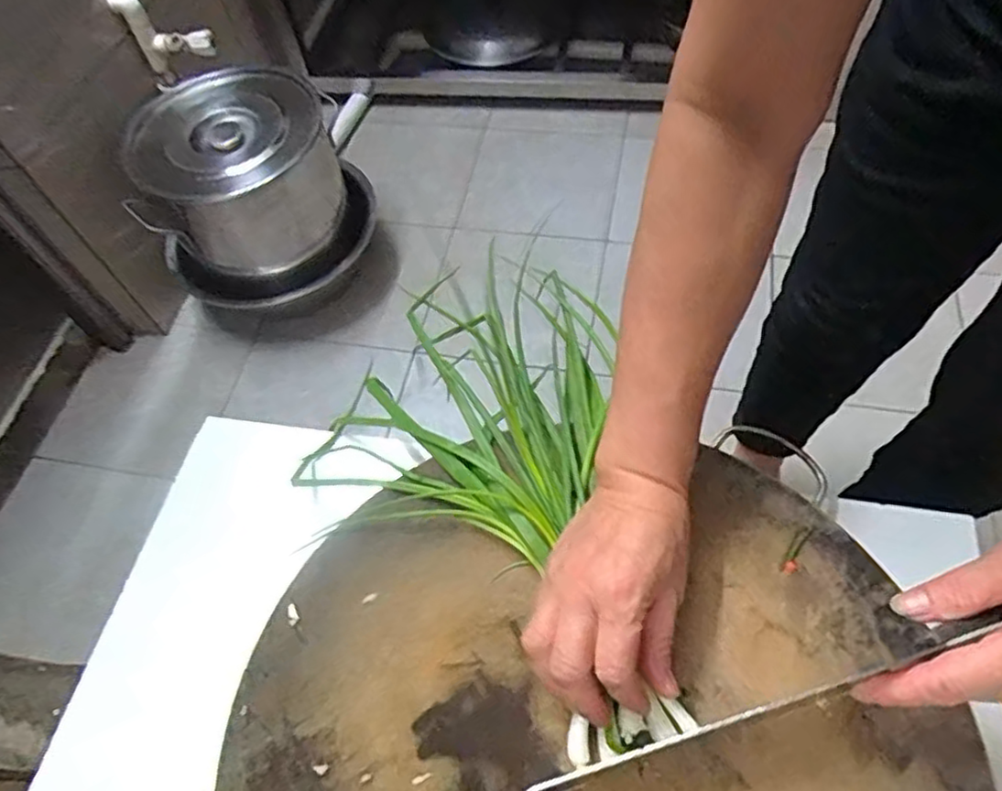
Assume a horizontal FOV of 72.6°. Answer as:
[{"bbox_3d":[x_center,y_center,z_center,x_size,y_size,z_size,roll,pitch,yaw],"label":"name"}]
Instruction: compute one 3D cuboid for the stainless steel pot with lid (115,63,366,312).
[{"bbox_3d":[-0.423,-0.347,1.165,0.315,0.266,0.329,-3,59,5],"label":"stainless steel pot with lid"}]

